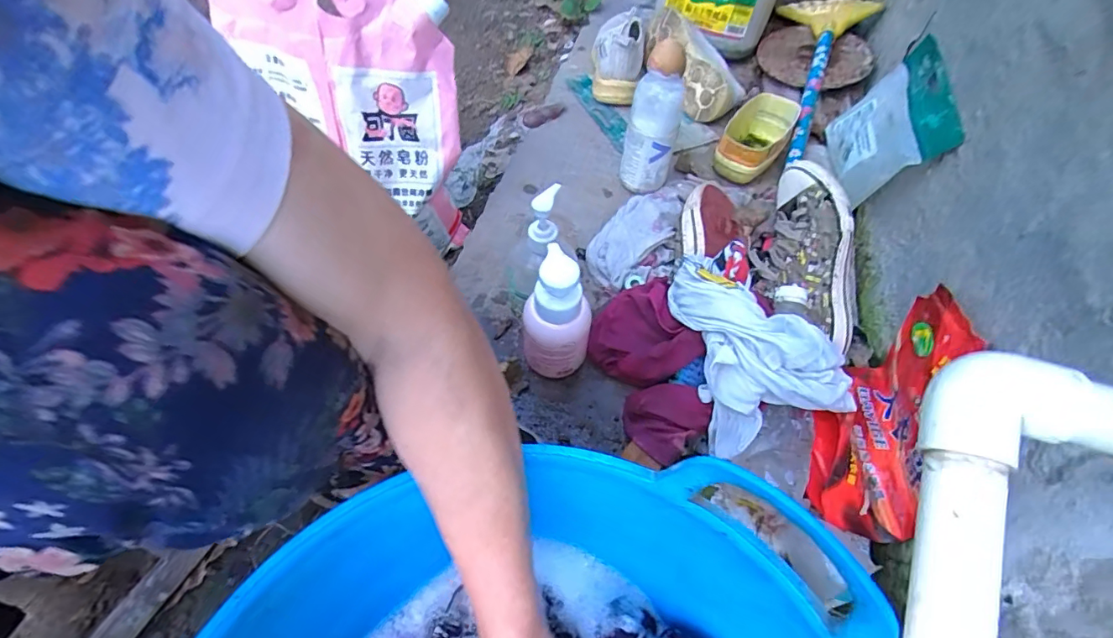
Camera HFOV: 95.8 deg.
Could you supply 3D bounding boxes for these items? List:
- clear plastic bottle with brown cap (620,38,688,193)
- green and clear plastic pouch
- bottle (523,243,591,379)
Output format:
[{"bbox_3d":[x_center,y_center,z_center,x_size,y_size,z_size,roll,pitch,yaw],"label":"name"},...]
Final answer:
[{"bbox_3d":[0.126,-0.248,0.649,0.066,0.191,0.071,12,58,4],"label":"clear plastic bottle with brown cap"},{"bbox_3d":[0.430,-0.259,0.664,0.033,0.155,0.212,32,53,-16],"label":"green and clear plastic pouch"},{"bbox_3d":[0.002,0.000,0.492,0.066,0.137,0.055,23,59,11],"label":"bottle"}]

